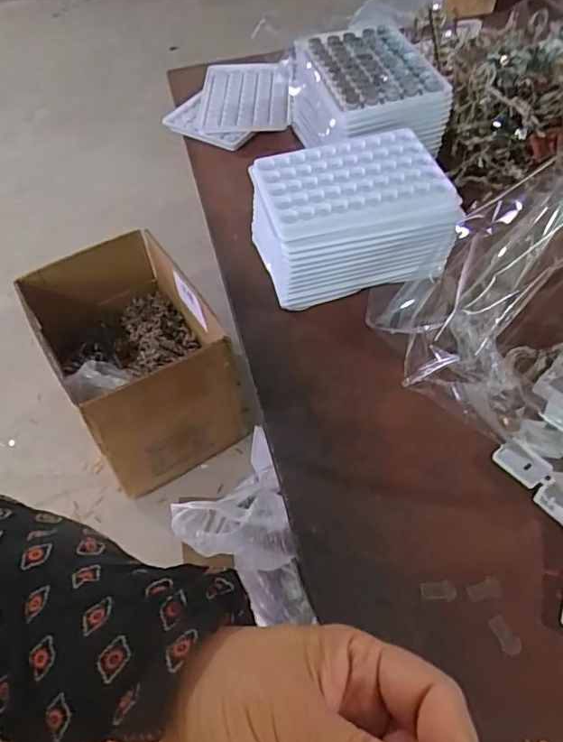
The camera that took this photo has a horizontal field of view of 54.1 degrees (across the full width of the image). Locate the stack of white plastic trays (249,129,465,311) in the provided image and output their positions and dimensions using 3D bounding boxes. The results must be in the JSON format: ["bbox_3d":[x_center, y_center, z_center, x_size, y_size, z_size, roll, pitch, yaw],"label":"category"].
[{"bbox_3d":[0.048,-0.111,0.407,0.134,0.070,0.097,-12,52,-4],"label":"stack of white plastic trays"}]

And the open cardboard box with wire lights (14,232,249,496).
[{"bbox_3d":[-0.292,-0.037,1.136,0.291,0.271,0.452,-30,56,-17],"label":"open cardboard box with wire lights"}]

